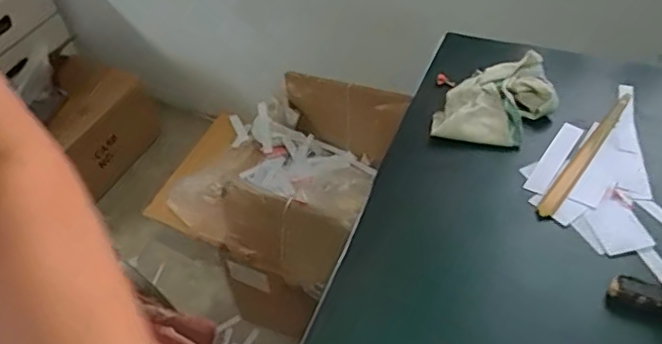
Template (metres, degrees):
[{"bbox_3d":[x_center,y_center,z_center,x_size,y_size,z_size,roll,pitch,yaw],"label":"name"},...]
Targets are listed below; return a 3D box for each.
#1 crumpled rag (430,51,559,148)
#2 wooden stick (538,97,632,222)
[{"bbox_3d":[0.190,-0.079,0.676,0.153,0.035,0.093,-38,54,-25],"label":"crumpled rag"},{"bbox_3d":[0.270,-0.022,0.634,0.017,0.007,0.207,29,57,28],"label":"wooden stick"}]

